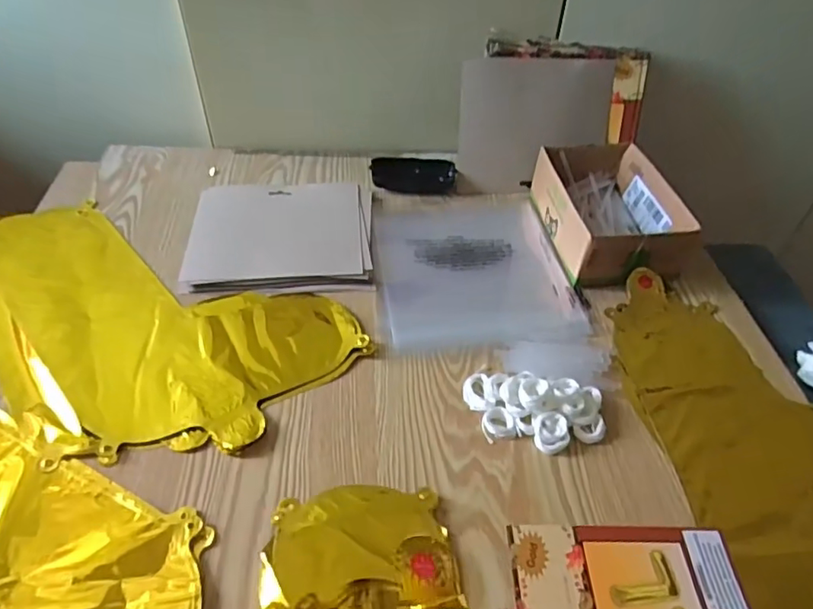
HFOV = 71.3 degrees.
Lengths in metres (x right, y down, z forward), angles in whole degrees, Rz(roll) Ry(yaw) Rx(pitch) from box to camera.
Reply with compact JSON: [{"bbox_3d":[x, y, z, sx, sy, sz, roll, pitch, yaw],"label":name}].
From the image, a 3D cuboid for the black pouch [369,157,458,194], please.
[{"bbox_3d":[0.010,-0.170,0.738,0.107,0.024,0.060,-2,45,-5],"label":"black pouch"}]

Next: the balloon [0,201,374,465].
[{"bbox_3d":[-0.281,0.011,0.554,0.434,0.015,0.225,21,47,17],"label":"balloon"}]

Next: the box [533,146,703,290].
[{"bbox_3d":[0.236,-0.109,0.660,0.142,0.065,0.195,-4,45,-7],"label":"box"}]

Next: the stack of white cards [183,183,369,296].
[{"bbox_3d":[-0.140,-0.083,0.644,0.196,0.011,0.164,-2,45,-5],"label":"stack of white cards"}]

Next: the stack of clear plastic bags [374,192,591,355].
[{"bbox_3d":[0.071,-0.049,0.647,0.207,0.016,0.249,-4,45,-8],"label":"stack of clear plastic bags"}]

